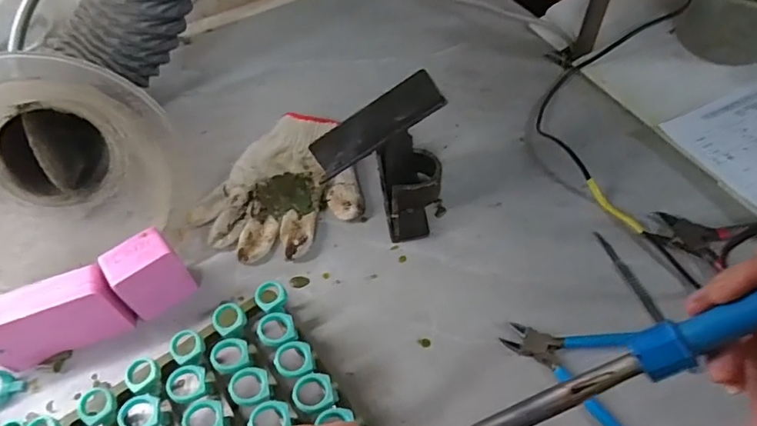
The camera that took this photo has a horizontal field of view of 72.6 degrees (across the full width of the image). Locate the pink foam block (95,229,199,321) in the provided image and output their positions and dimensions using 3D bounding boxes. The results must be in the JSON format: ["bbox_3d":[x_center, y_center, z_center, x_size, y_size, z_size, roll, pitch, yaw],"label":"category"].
[{"bbox_3d":[-0.203,0.055,0.458,0.054,0.069,0.033,-34,57,-20],"label":"pink foam block"}]

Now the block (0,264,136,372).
[{"bbox_3d":[-0.277,0.091,0.443,0.112,0.068,0.042,-18,53,-9],"label":"block"}]

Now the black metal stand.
[{"bbox_3d":[0.008,-0.045,0.489,0.118,0.116,0.099,-16,53,-8],"label":"black metal stand"}]

